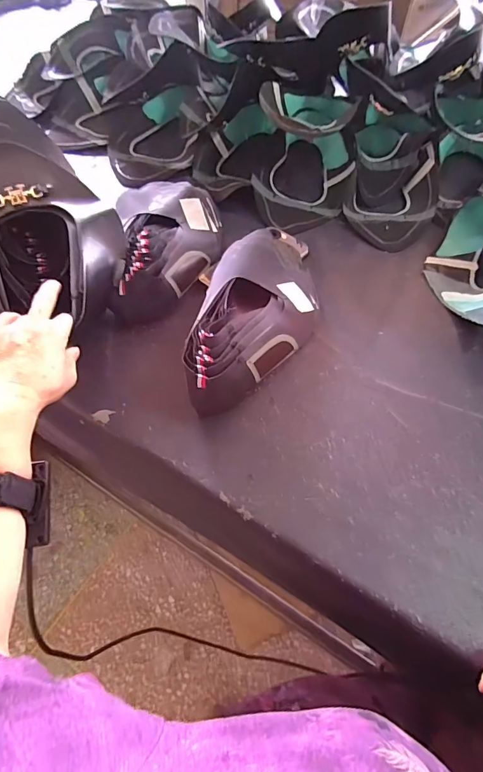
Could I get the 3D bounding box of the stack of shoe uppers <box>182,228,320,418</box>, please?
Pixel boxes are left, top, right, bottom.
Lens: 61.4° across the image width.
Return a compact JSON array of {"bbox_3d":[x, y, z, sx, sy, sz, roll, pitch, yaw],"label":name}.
[{"bbox_3d":[0.030,-0.110,0.482,0.129,0.074,0.327,8,56,4],"label":"stack of shoe uppers"}]

